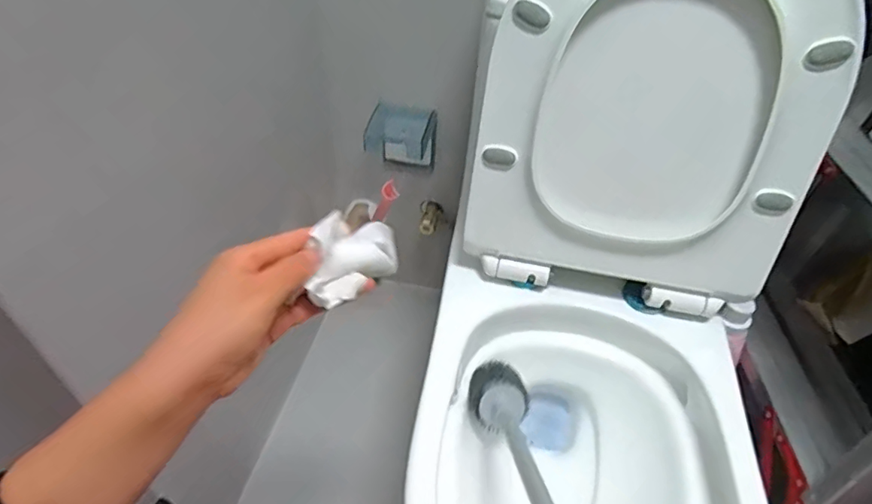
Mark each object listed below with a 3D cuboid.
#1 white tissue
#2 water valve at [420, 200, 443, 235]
[{"bbox_3d":[-0.059,0.001,0.366,0.039,0.048,0.081,26,49,20],"label":"white tissue"},{"bbox_3d":[-0.011,-0.066,1.012,0.041,0.035,0.067,7,45,2],"label":"water valve"}]

